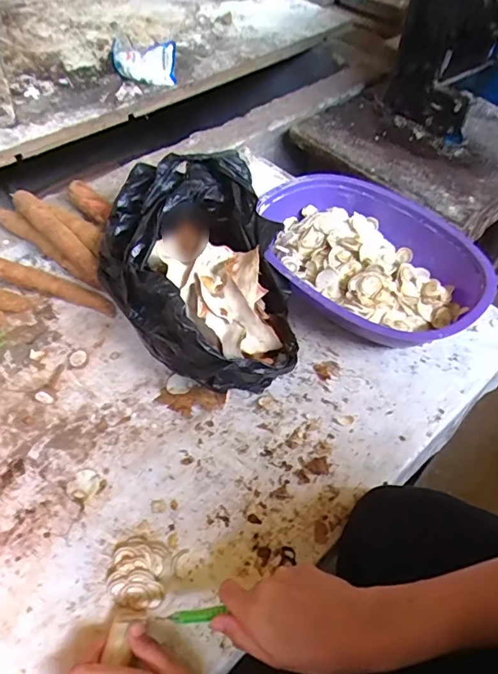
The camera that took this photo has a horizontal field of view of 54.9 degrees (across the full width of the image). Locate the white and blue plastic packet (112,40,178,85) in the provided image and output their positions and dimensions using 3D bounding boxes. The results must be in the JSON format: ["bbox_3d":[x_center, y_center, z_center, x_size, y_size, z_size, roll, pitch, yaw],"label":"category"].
[{"bbox_3d":[-0.197,-0.508,0.890,0.129,0.068,0.056,12,55,6],"label":"white and blue plastic packet"}]

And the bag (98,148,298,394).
[{"bbox_3d":[-0.066,-0.079,0.566,0.209,0.102,0.302,-4,53,-5],"label":"bag"}]

